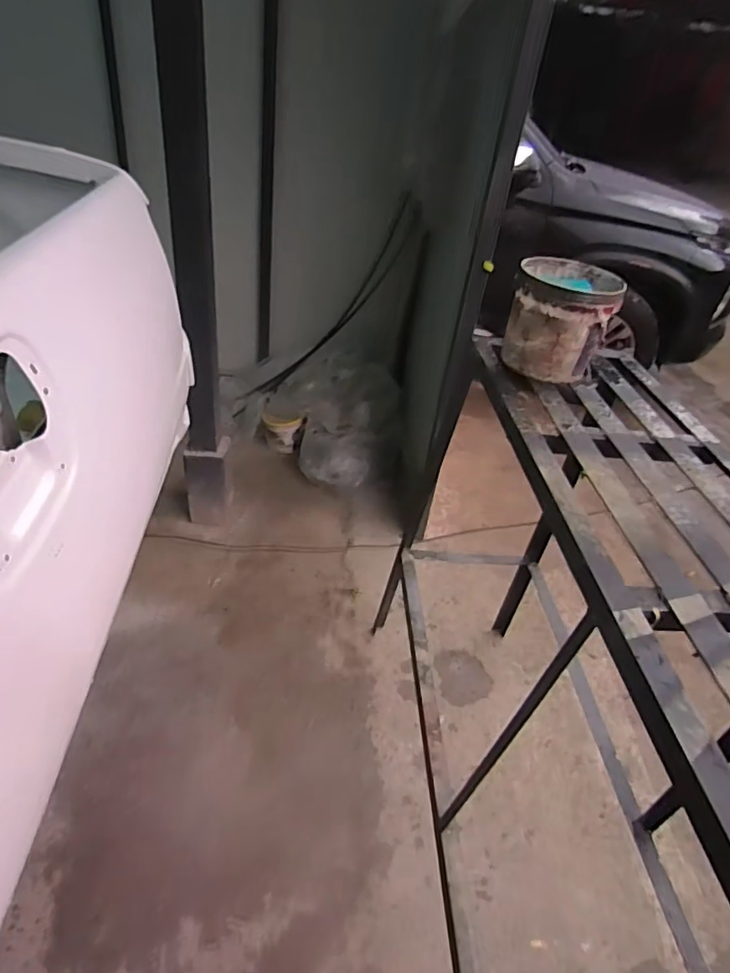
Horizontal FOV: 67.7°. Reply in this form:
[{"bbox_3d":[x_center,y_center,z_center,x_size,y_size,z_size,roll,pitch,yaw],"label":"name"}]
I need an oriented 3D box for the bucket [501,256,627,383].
[{"bbox_3d":[0.386,-0.327,1.095,0.190,0.188,0.197,15,38,11],"label":"bucket"}]

